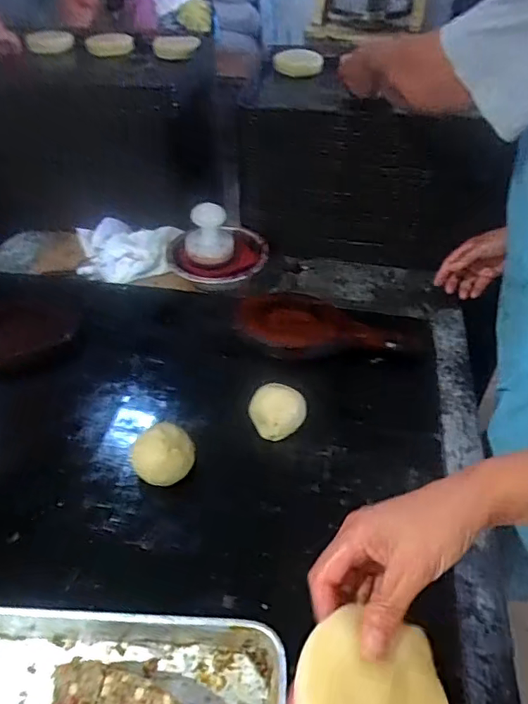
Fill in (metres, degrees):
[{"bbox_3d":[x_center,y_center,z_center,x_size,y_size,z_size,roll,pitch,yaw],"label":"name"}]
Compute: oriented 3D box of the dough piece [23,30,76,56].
[{"bbox_3d":[-0.450,-0.654,1.100,0.047,0.036,0.100,28,48,28],"label":"dough piece"}]

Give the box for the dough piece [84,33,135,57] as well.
[{"bbox_3d":[-0.328,-0.657,1.112,0.099,0.026,0.090,-11,43,-12],"label":"dough piece"}]

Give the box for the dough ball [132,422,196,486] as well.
[{"bbox_3d":[-0.122,0.128,0.641,0.075,0.064,0.061,-15,46,-17],"label":"dough ball"}]

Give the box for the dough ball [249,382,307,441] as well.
[{"bbox_3d":[0.018,0.077,0.697,0.057,0.062,0.068,-22,49,-23],"label":"dough ball"}]

